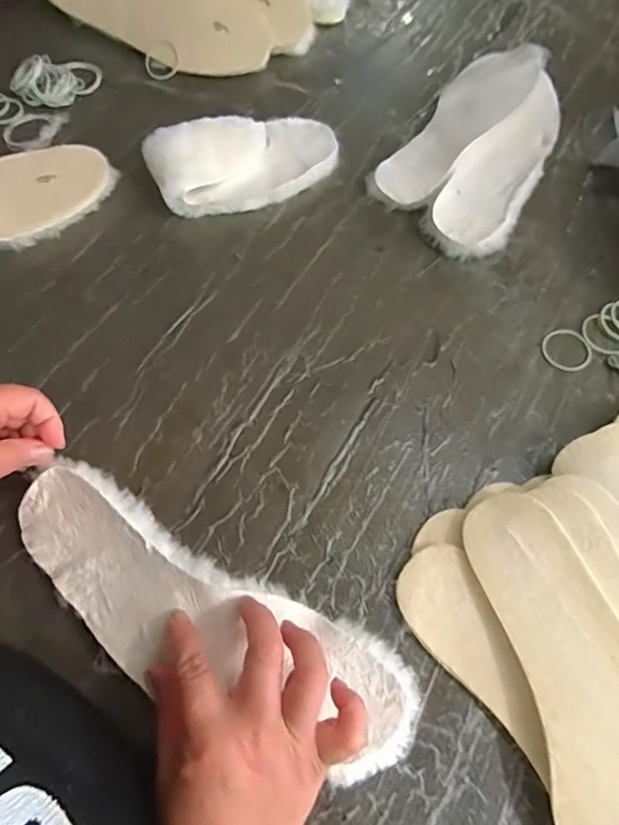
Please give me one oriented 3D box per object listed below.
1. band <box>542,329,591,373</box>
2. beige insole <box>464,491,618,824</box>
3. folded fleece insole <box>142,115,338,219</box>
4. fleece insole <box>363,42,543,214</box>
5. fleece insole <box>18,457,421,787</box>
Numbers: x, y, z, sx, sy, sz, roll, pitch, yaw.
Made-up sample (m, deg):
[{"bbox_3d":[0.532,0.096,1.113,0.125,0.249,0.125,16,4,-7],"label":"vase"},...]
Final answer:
[{"bbox_3d":[0.224,-0.055,0.441,0.042,0.004,0.041,-11,66,-5],"label":"band"},{"bbox_3d":[0.172,0.177,0.300,0.092,0.008,0.265,-22,66,7],"label":"beige insole"},{"bbox_3d":[-0.062,-0.254,0.505,0.188,0.044,0.095,-24,68,-11],"label":"folded fleece insole"},{"bbox_3d":[0.162,-0.310,0.537,0.086,0.035,0.267,32,69,14],"label":"fleece insole"},{"bbox_3d":[-0.070,0.128,0.322,0.288,0.025,0.091,24,68,9],"label":"fleece insole"}]

